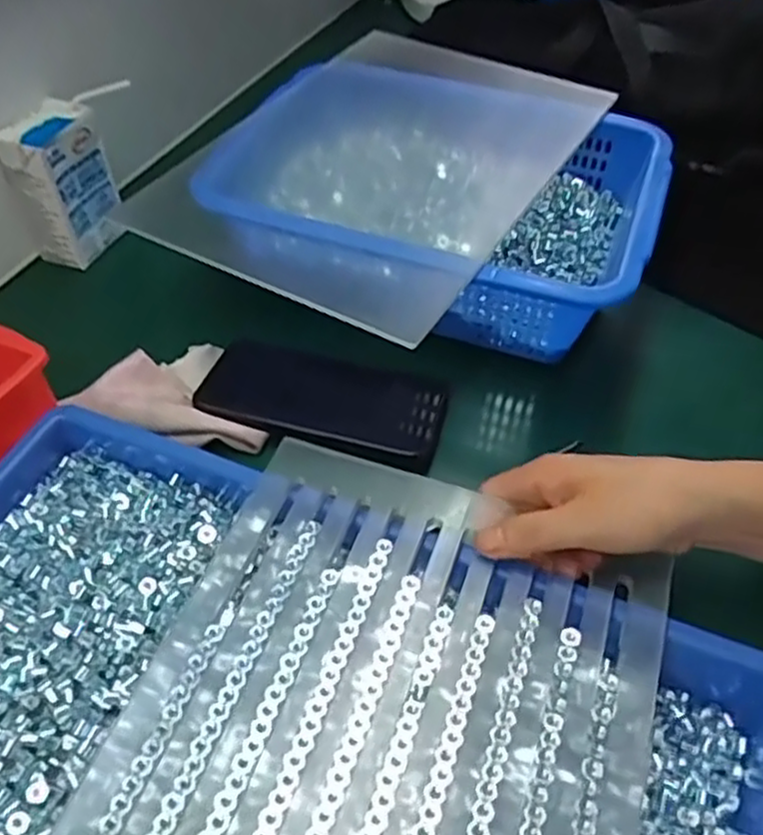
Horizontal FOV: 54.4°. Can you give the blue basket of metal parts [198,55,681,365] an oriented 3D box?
[{"bbox_3d":[0.052,-0.163,0.553,0.278,0.083,0.244,16,51,12],"label":"blue basket of metal parts"}]

